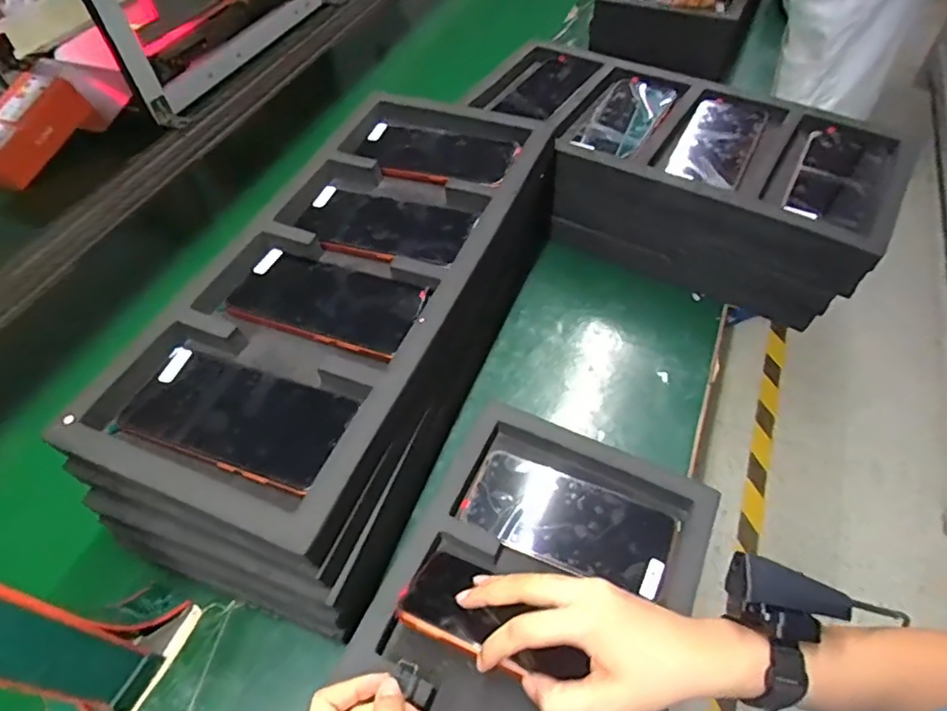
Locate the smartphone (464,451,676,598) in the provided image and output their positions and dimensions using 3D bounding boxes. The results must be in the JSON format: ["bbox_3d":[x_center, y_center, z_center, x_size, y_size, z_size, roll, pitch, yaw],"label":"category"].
[{"bbox_3d":[0.079,0.136,0.484,0.168,0.012,0.078,17,57,14],"label":"smartphone"}]

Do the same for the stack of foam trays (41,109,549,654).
[{"bbox_3d":[-0.099,-0.038,0.555,0.212,0.165,0.490,15,55,16],"label":"stack of foam trays"}]

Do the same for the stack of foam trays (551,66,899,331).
[{"bbox_3d":[0.277,-0.196,0.674,0.347,0.119,0.218,25,58,22],"label":"stack of foam trays"}]

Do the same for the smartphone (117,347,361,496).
[{"bbox_3d":[-0.171,0.043,0.416,0.161,0.013,0.078,15,55,16],"label":"smartphone"}]

